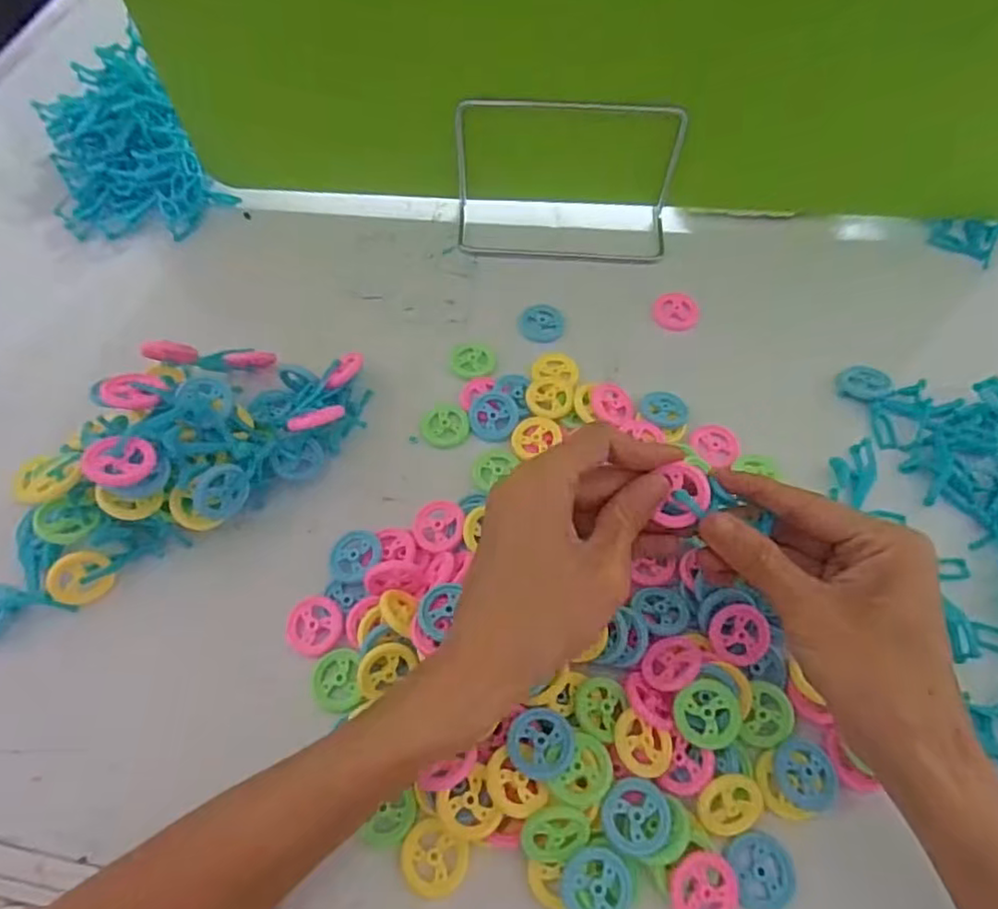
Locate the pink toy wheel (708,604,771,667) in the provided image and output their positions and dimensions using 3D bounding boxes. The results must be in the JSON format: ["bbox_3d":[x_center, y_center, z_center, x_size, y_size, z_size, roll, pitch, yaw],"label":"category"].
[{"bbox_3d":[0.120,0.090,0.319,0.029,0.007,0.029,0,85,-5],"label":"pink toy wheel"}]

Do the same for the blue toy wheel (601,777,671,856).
[{"bbox_3d":[0.060,0.157,0.277,0.029,0.004,0.029,2,61,4],"label":"blue toy wheel"}]

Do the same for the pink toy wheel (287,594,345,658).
[{"bbox_3d":[-0.095,0.087,0.327,0.031,0.004,0.029,-1,61,2],"label":"pink toy wheel"}]

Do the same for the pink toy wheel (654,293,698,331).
[{"bbox_3d":[0.121,-0.098,0.435,0.030,0.007,0.027,14,63,10],"label":"pink toy wheel"}]

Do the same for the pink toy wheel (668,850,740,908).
[{"bbox_3d":[0.087,0.187,0.273,0.029,0.012,0.029,-1,61,2],"label":"pink toy wheel"}]

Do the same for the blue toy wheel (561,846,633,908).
[{"bbox_3d":[0.042,0.184,0.271,0.029,0.009,0.029,-1,61,2],"label":"blue toy wheel"}]

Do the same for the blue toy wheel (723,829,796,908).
[{"bbox_3d":[0.116,0.184,0.281,0.027,0.005,0.031,-12,61,-4],"label":"blue toy wheel"}]

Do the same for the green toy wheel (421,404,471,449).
[{"bbox_3d":[-0.032,-0.018,0.387,0.030,0.004,0.030,-1,61,2],"label":"green toy wheel"}]

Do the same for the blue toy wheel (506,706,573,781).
[{"bbox_3d":[0.019,0.129,0.284,0.029,0.005,0.029,-1,61,2],"label":"blue toy wheel"}]

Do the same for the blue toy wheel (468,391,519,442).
[{"bbox_3d":[-0.003,-0.024,0.386,0.030,0.006,0.033,-1,61,2],"label":"blue toy wheel"}]

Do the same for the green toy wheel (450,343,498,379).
[{"bbox_3d":[-0.016,-0.061,0.413,0.028,0.004,0.029,-1,61,2],"label":"green toy wheel"}]

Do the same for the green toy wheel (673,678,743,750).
[{"bbox_3d":[0.096,0.120,0.294,0.029,0.004,0.030,-5,70,13],"label":"green toy wheel"}]

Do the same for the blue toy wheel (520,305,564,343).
[{"bbox_3d":[0.029,-0.088,0.425,0.028,0.004,0.027,-1,61,2],"label":"blue toy wheel"}]

